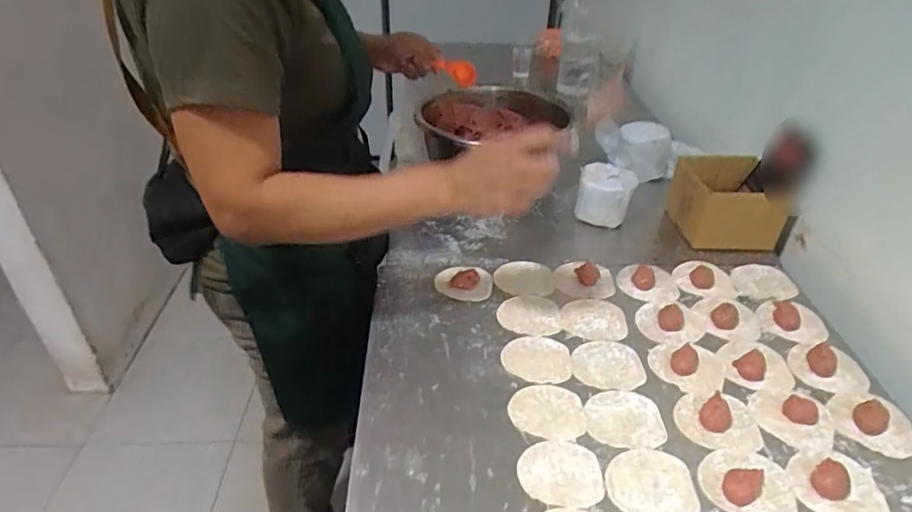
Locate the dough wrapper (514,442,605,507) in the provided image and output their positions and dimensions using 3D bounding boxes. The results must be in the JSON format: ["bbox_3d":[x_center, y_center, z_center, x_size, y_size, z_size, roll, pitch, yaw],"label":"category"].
[{"bbox_3d":[0.103,0.212,0.549,0.080,0.004,0.071,1,38,-1],"label":"dough wrapper"}]

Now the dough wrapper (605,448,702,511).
[{"bbox_3d":[0.189,0.222,0.543,0.083,0.005,0.075,1,38,-1],"label":"dough wrapper"}]

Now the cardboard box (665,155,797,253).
[{"bbox_3d":[0.426,-0.083,0.868,0.158,0.102,0.134,3,38,2],"label":"cardboard box"}]

